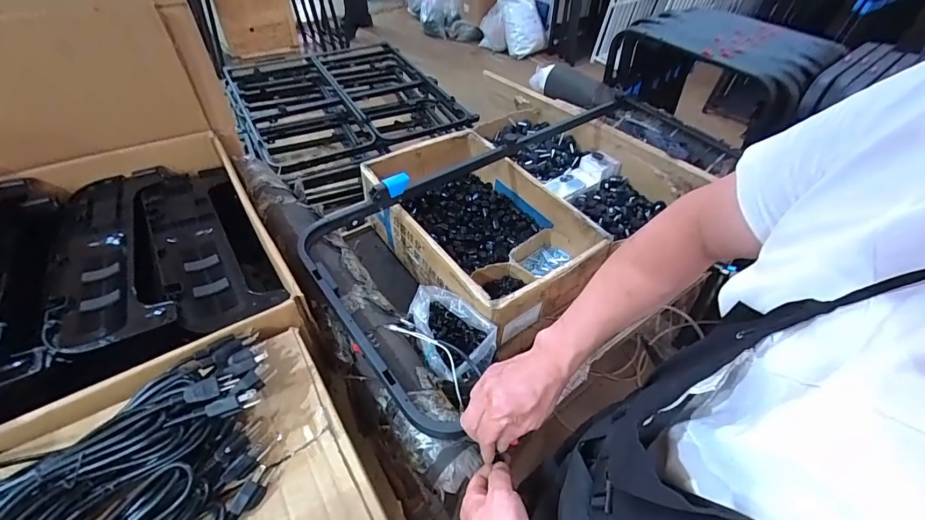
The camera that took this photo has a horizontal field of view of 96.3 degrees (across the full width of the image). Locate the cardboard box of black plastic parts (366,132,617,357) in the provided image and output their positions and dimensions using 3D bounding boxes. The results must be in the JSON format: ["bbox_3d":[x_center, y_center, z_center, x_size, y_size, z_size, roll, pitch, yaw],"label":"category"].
[{"bbox_3d":[0.036,-0.081,1.003,0.369,0.162,0.536,-29,56,-26],"label":"cardboard box of black plastic parts"}]

